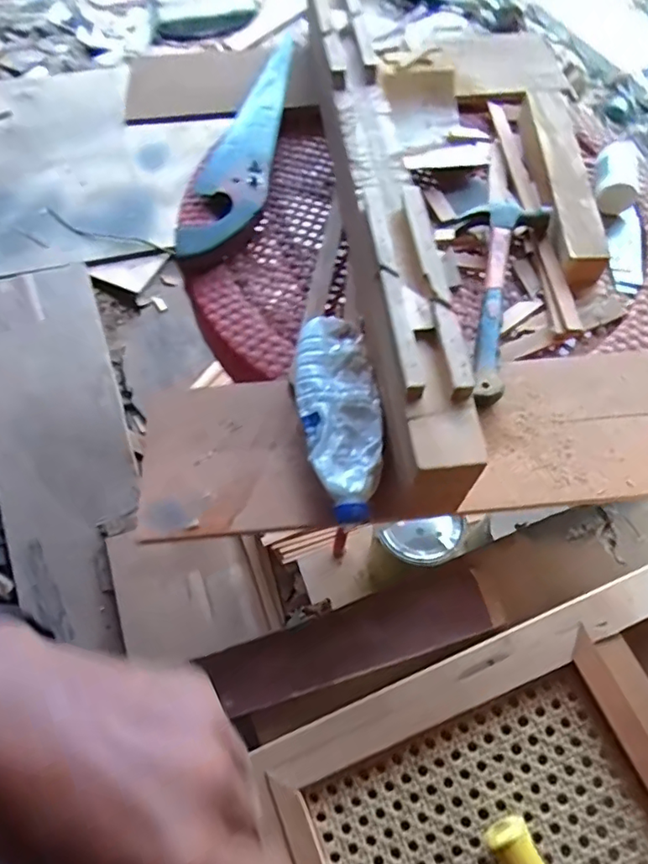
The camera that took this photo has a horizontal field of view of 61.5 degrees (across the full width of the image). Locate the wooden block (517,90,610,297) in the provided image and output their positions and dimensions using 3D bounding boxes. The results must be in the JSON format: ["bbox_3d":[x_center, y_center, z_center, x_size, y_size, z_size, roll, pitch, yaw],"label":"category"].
[{"bbox_3d":[0.282,-0.307,0.654,0.058,0.049,0.305,0,62,3],"label":"wooden block"}]

